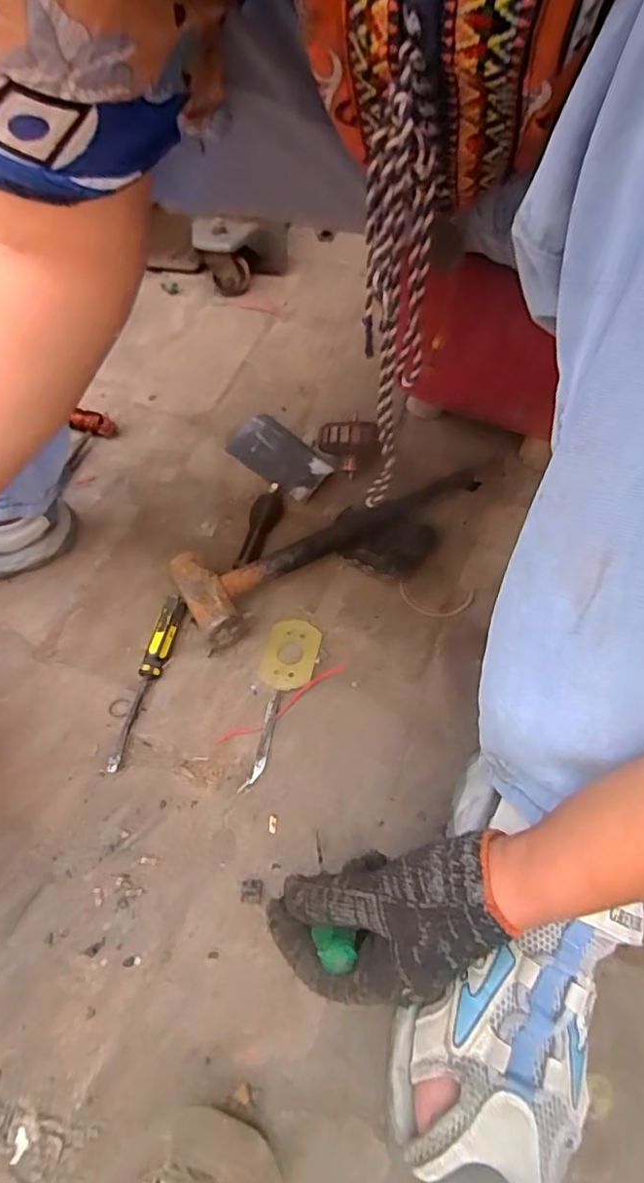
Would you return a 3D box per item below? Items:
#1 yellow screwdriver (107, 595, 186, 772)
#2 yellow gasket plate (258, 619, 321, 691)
[{"bbox_3d":[-0.157,0.079,0.520,0.020,0.020,0.164,7,55,8],"label":"yellow screwdriver"},{"bbox_3d":[-0.030,0.057,0.540,0.049,0.006,0.073,10,56,10],"label":"yellow gasket plate"}]

